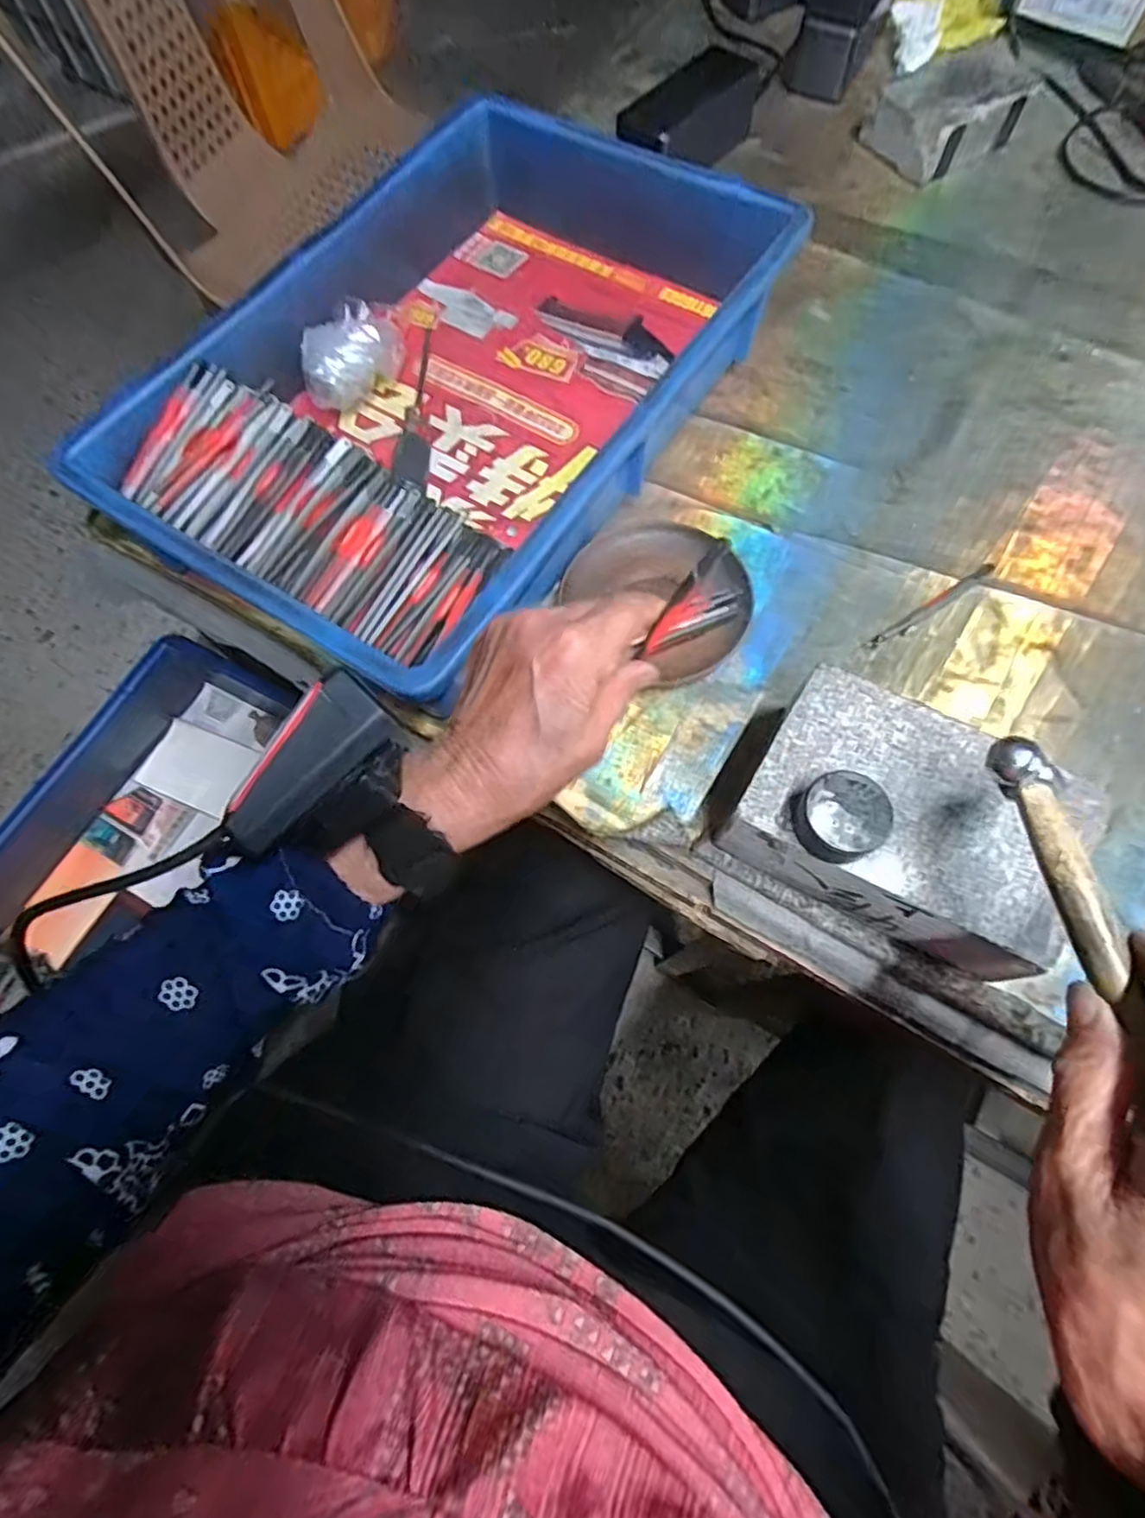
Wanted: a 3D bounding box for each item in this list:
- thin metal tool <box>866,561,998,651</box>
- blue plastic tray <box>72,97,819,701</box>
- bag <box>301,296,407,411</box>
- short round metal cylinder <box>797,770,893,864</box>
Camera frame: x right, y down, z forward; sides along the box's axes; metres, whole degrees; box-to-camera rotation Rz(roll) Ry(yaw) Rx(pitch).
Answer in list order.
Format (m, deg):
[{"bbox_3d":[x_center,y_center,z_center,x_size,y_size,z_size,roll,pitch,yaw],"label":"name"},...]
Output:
[{"bbox_3d":[0.222,-0.095,0.414,0.100,0.004,0.009,-33,72,-9],"label":"thin metal tool"},{"bbox_3d":[-0.065,-0.258,0.449,0.268,0.076,0.436,32,74,13],"label":"blue plastic tray"},{"bbox_3d":[-0.154,-0.281,0.469,0.076,0.050,0.041,-33,72,-10],"label":"bag"},{"bbox_3d":[0.120,0.026,0.300,0.036,0.023,0.036,-1,70,2],"label":"short round metal cylinder"}]

